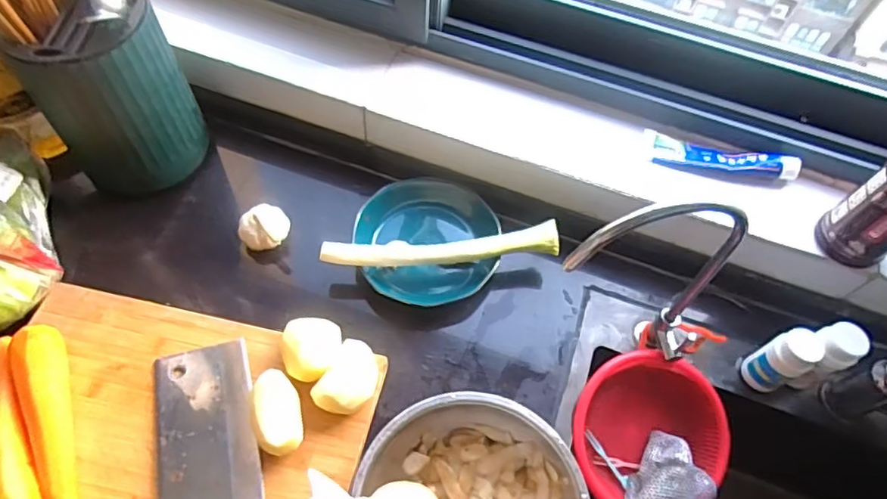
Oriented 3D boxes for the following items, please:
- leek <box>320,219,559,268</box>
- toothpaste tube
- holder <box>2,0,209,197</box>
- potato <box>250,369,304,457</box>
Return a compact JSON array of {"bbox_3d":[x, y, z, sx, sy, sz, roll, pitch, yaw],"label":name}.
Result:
[{"bbox_3d":[-0.002,-0.003,0.648,0.260,0.028,0.031,-3,61,-5],"label":"leek"},{"bbox_3d":[0.320,-0.109,0.671,0.166,0.031,0.038,9,61,2],"label":"toothpaste tube"},{"bbox_3d":[-0.350,-0.167,0.633,0.118,0.195,0.115,7,61,1],"label":"holder"},{"bbox_3d":[-0.155,0.153,0.542,0.040,0.038,0.076,-13,62,-10],"label":"potato"}]

